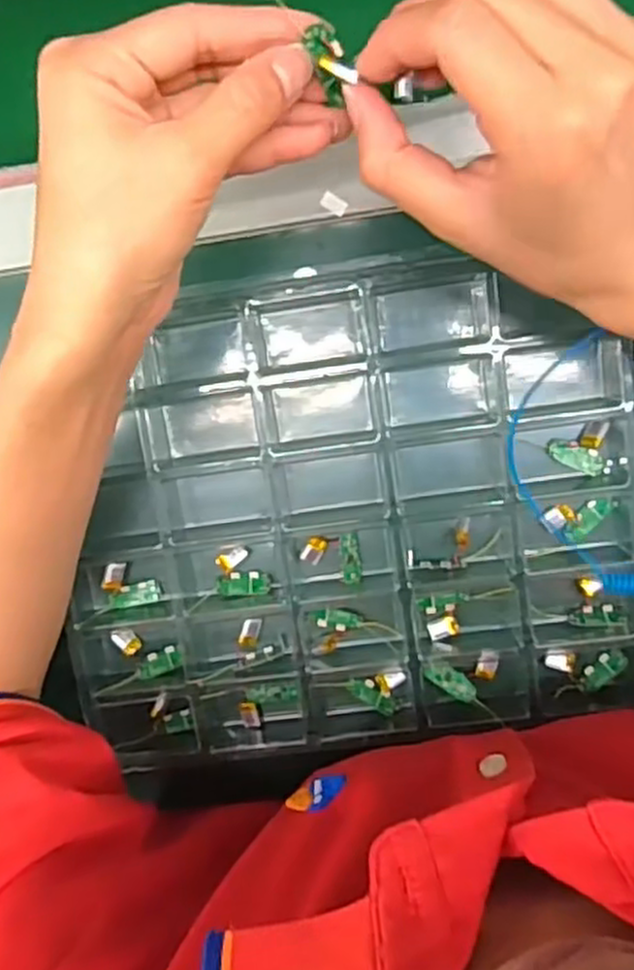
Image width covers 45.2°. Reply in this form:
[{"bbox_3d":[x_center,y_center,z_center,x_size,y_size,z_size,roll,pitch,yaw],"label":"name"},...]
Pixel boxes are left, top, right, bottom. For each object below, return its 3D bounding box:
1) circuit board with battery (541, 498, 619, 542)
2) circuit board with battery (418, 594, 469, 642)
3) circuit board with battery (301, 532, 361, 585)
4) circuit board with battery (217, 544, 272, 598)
[{"bbox_3d":[0.133,0.019,0.382,0.037,0.008,0.020,-8,99,5],"label":"circuit board with battery"},{"bbox_3d":[0.068,0.068,0.398,0.025,0.004,0.023,-15,98,6],"label":"circuit board with battery"},{"bbox_3d":[0.008,0.039,0.393,0.030,0.007,0.026,-8,99,5],"label":"circuit board with battery"},{"bbox_3d":[-0.039,0.046,0.399,0.027,0.008,0.026,-1,100,4],"label":"circuit board with battery"}]

